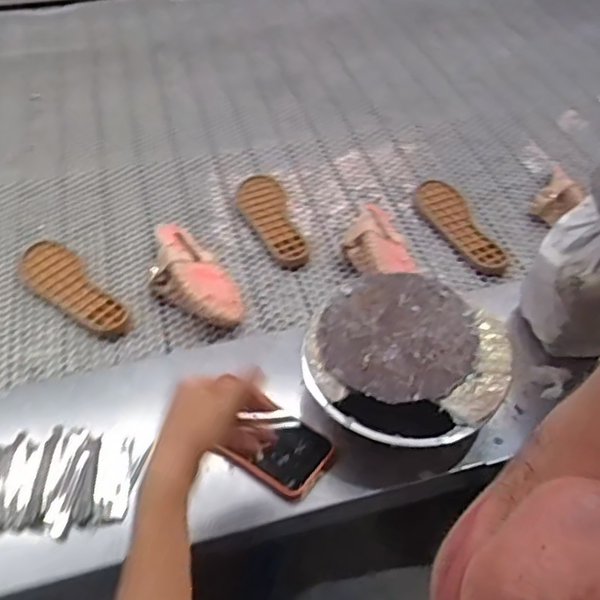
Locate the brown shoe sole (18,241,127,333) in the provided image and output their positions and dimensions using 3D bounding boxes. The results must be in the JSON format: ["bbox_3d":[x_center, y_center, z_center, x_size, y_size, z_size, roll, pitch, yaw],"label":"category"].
[{"bbox_3d":[-0.318,-0.020,0.889,0.216,0.015,0.082,36,55,26],"label":"brown shoe sole"}]

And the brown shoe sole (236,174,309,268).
[{"bbox_3d":[-0.046,-0.132,0.999,0.072,0.018,0.233,-12,50,-14],"label":"brown shoe sole"}]

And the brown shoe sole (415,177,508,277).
[{"bbox_3d":[0.245,-0.118,0.983,0.073,0.011,0.220,-15,50,-17],"label":"brown shoe sole"}]

